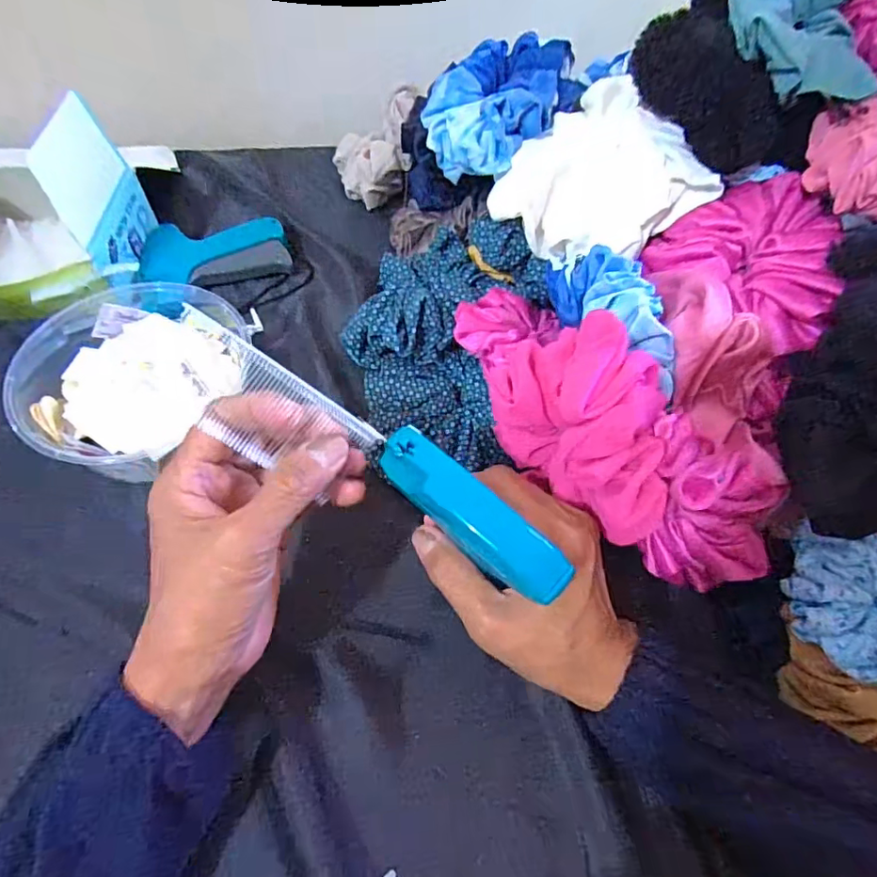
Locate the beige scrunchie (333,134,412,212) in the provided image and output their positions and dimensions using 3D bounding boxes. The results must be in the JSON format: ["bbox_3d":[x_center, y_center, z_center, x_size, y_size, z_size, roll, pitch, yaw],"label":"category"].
[{"bbox_3d":[-0.070,-0.265,0.525,0.046,0.058,0.087,-27,63,-19],"label":"beige scrunchie"}]

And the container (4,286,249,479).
[{"bbox_3d":[-0.203,-0.042,0.374,0.139,0.056,0.150,31,61,16],"label":"container"}]

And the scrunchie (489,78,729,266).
[{"bbox_3d":[0.100,-0.173,0.368,0.107,0.065,0.120,-23,61,-17],"label":"scrunchie"}]

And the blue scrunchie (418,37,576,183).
[{"bbox_3d":[0.040,-0.240,0.403,0.103,0.068,0.094,13,57,5],"label":"blue scrunchie"}]

